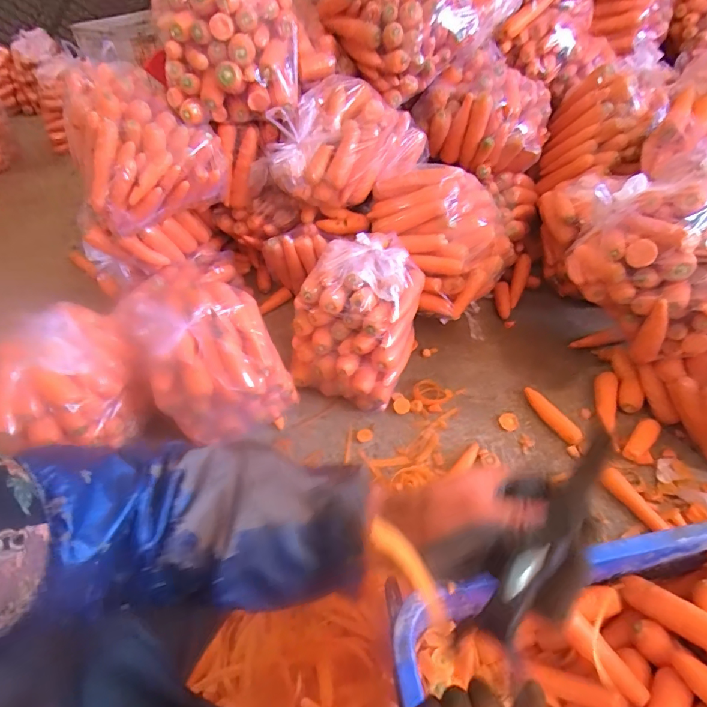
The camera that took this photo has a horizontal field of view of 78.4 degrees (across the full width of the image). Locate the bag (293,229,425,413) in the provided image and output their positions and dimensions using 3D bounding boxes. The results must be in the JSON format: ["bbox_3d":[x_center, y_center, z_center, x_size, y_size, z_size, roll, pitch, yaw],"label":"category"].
[{"bbox_3d":[0.009,-0.083,0.944,0.242,0.256,0.276,13,53,15],"label":"bag"}]

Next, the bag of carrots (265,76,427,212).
[{"bbox_3d":[-0.004,-0.456,0.956,0.345,0.221,0.138,-10,51,-4],"label":"bag of carrots"}]

